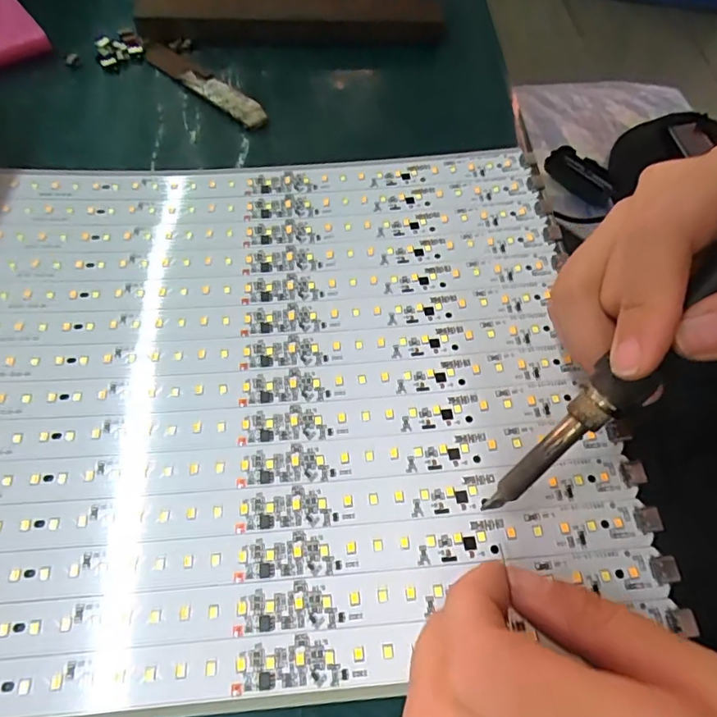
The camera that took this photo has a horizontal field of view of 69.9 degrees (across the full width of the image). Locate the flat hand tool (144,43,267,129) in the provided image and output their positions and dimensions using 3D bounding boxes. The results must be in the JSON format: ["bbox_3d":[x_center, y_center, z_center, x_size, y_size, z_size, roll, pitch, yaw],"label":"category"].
[{"bbox_3d":[-0.096,-0.172,0.317,0.105,0.009,0.018,40,69,17],"label":"flat hand tool"}]

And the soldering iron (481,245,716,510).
[{"bbox_3d":[0.109,-0.016,0.164,0.017,0.013,0.191,44,106,18],"label":"soldering iron"}]

